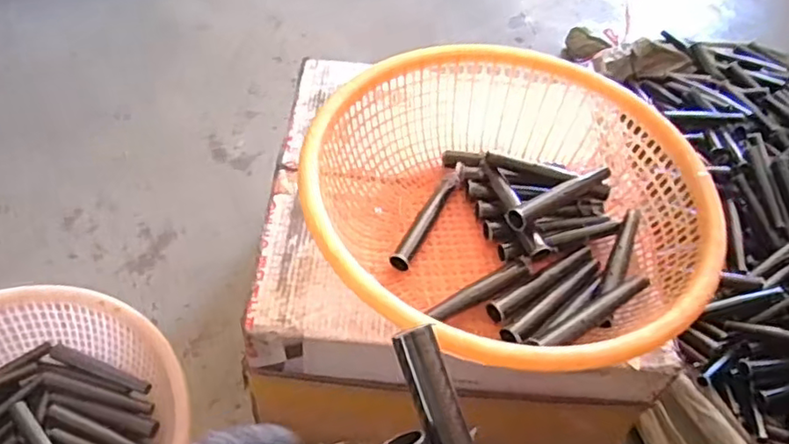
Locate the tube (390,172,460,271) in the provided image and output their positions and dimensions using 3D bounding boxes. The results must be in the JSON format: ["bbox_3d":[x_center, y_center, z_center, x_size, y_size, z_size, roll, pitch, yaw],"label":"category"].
[{"bbox_3d":[0.037,-0.004,0.719,0.019,0.022,0.142,26,54,13],"label":"tube"}]

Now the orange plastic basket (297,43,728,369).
[{"bbox_3d":[0.114,-0.019,0.686,0.390,0.132,0.364,3,52,-4],"label":"orange plastic basket"}]

